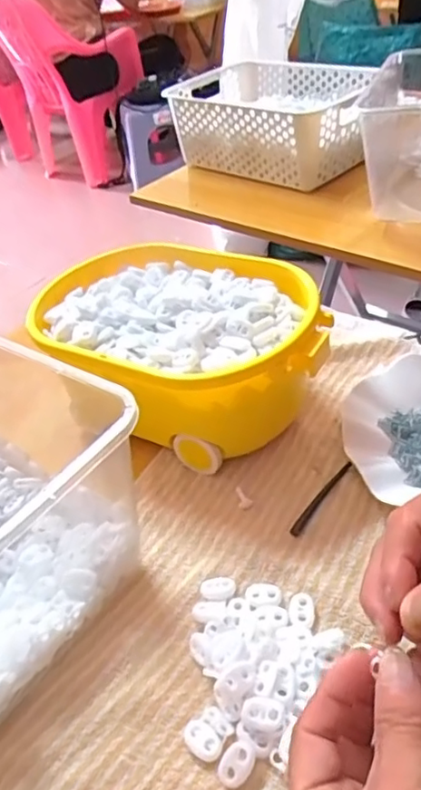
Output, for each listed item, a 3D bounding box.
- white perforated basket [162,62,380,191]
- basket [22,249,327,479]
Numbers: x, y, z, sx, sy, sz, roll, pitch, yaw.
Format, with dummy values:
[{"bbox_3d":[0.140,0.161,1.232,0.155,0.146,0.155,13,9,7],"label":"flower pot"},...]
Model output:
[{"bbox_3d":[0.098,-0.424,0.919,0.211,0.113,0.305,-34,45,-25],"label":"white perforated basket"},{"bbox_3d":[-0.019,-0.032,0.495,0.254,0.106,0.174,17,48,30],"label":"basket"}]

